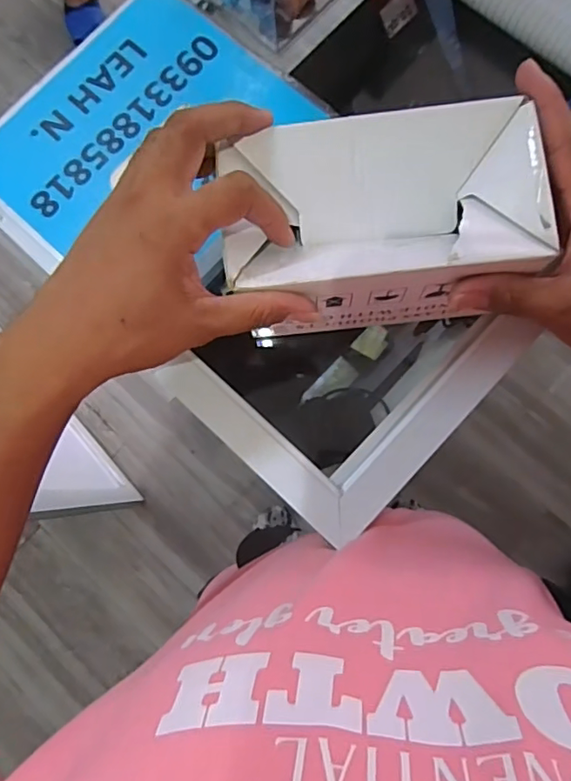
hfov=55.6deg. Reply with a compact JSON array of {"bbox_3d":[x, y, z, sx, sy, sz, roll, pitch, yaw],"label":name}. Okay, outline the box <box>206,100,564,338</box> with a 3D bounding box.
[{"bbox_3d":[0.054,-0.098,0.327,0.169,0.078,0.099,-4,81,3],"label":"box"}]

